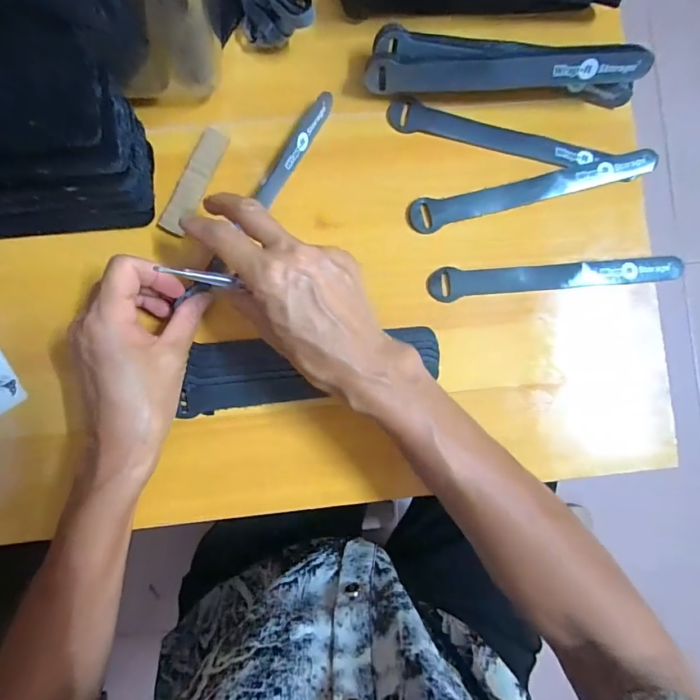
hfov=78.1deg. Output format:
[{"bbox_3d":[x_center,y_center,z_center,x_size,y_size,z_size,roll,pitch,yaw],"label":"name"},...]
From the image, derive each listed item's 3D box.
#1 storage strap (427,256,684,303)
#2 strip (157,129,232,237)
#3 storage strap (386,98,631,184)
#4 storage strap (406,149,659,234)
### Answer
[{"bbox_3d":[0.160,-0.058,0.336,0.197,0.007,0.024,-6,86,-3],"label":"storage strap"},{"bbox_3d":[-0.120,-0.129,0.331,0.020,0.004,0.084,26,91,-14],"label":"strip"},{"bbox_3d":[0.118,-0.167,0.342,0.176,0.008,0.022,12,86,-2],"label":"storage strap"},{"bbox_3d":[0.144,-0.128,0.340,0.202,0.007,0.025,-16,87,-3],"label":"storage strap"}]

